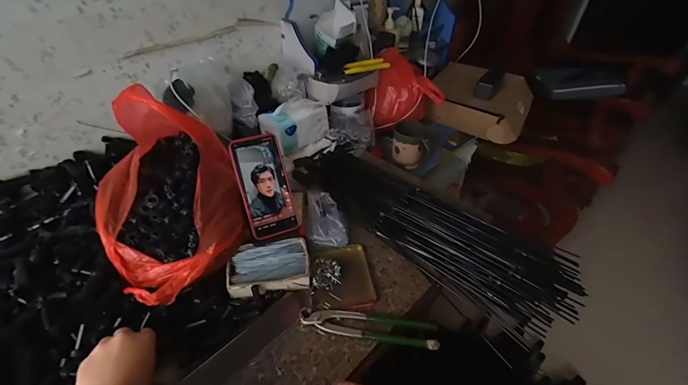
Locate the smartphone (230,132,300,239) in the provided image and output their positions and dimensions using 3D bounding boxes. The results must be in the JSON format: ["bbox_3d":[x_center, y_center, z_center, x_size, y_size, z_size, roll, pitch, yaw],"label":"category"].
[{"bbox_3d":[-0.128,-0.010,0.545,0.076,0.163,0.007,-16,6,-16],"label":"smartphone"}]

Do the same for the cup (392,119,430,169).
[{"bbox_3d":[0.168,-0.117,0.863,0.084,0.102,0.085,-1,40,1],"label":"cup"}]

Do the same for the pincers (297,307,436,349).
[{"bbox_3d":[0.036,0.190,0.483,0.195,0.016,0.041,4,41,8],"label":"pincers"}]

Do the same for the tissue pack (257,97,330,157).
[{"bbox_3d":[-0.116,-0.172,0.797,0.148,0.100,0.081,-30,47,-29],"label":"tissue pack"}]

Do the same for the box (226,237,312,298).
[{"bbox_3d":[-0.121,0.122,0.547,0.129,0.031,0.093,-12,41,-12],"label":"box"}]

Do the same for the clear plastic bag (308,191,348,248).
[{"bbox_3d":[-0.033,0.049,0.618,0.068,0.039,0.109,-5,40,-4],"label":"clear plastic bag"}]

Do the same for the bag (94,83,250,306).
[{"bbox_3d":[-0.268,-0.013,0.503,0.206,0.188,0.264,-24,45,-24],"label":"bag"}]

